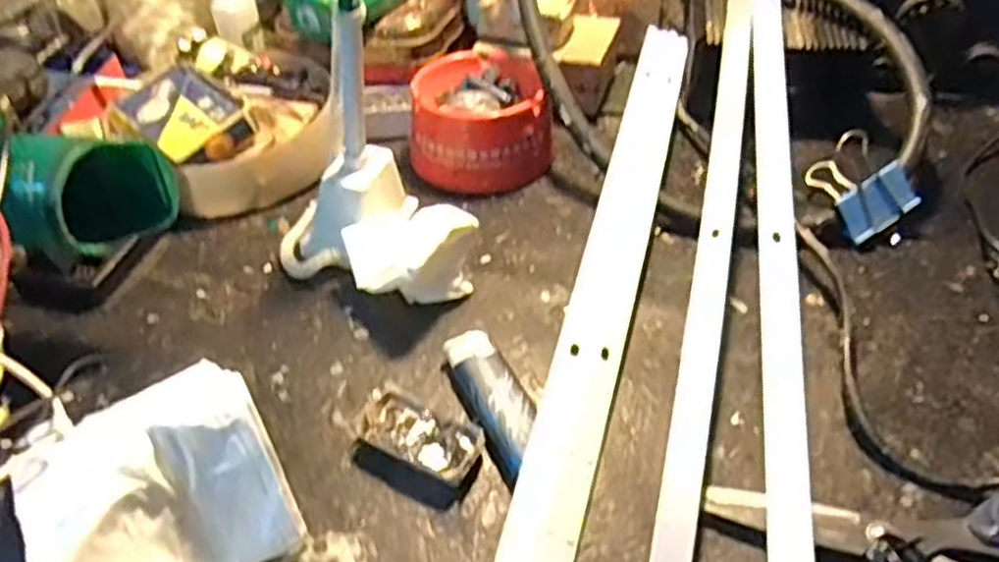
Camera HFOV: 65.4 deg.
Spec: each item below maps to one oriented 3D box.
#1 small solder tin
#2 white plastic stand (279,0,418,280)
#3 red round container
[{"bbox_3d":[-0.031,0.064,0.313,0.050,0.009,0.025,21,48,21],"label":"small solder tin"},{"bbox_3d":[-0.079,-0.067,0.369,0.067,0.128,0.045,-8,45,-7],"label":"white plastic stand"},{"bbox_3d":[-0.013,-0.096,0.460,0.077,0.047,0.084,0,44,0],"label":"red round container"}]

